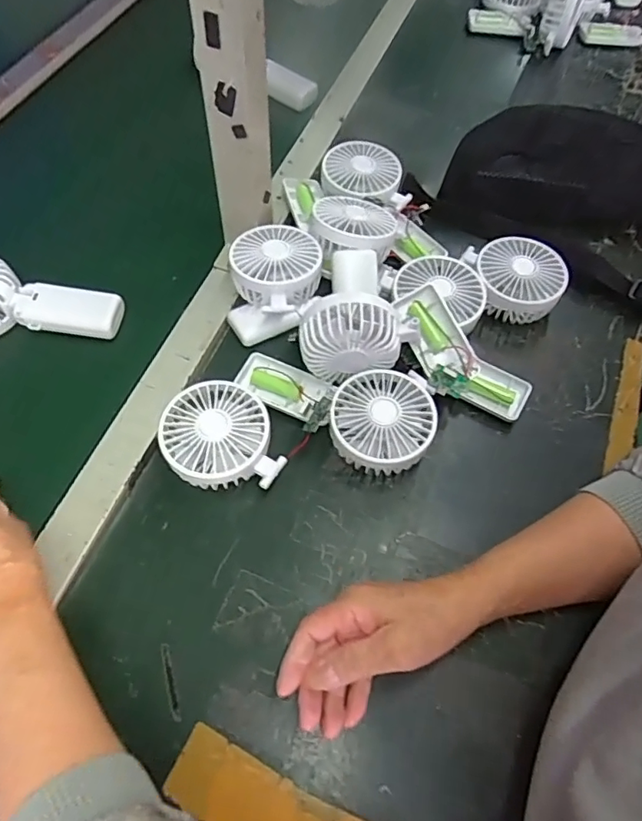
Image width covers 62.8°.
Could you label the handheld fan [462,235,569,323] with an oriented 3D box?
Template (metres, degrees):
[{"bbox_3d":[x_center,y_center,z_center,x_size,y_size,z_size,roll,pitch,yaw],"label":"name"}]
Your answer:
[{"bbox_3d":[0.194,-0.131,0.528,0.081,0.046,0.087,-6,61,-5],"label":"handheld fan"}]

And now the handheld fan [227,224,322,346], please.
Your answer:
[{"bbox_3d":[-0.045,-0.128,0.514,0.084,0.053,0.108,-2,61,-3],"label":"handheld fan"}]

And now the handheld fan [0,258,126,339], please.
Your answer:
[{"bbox_3d":[-0.283,-0.099,0.493,0.176,0.039,0.080,11,61,4],"label":"handheld fan"}]

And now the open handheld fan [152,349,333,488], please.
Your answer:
[{"bbox_3d":[-0.060,0.007,0.450,0.102,0.041,0.148,38,66,18],"label":"open handheld fan"}]

